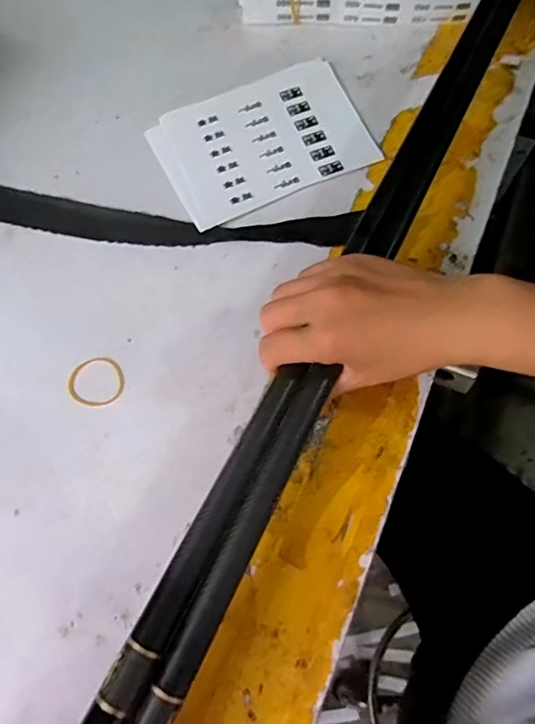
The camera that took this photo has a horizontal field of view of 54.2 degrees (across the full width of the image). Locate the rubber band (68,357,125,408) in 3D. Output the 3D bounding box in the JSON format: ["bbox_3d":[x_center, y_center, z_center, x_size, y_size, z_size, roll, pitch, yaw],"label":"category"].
[{"bbox_3d":[-0.128,0.015,0.390,0.040,0.004,0.040,-1,70,2],"label":"rubber band"}]

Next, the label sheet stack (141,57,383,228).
[{"bbox_3d":[-0.004,-0.198,0.466,0.179,0.010,0.132,-24,71,-6],"label":"label sheet stack"}]

